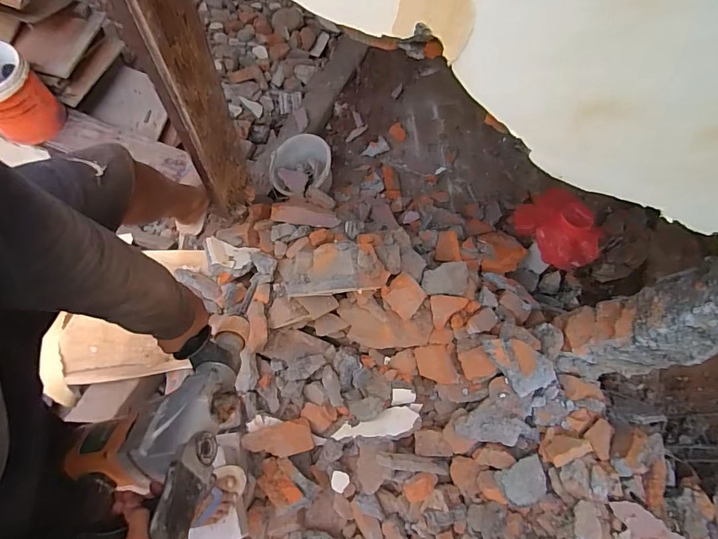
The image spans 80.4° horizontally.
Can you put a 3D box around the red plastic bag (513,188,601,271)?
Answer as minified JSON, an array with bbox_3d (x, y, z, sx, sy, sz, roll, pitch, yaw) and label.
[{"bbox_3d":[0.614,-0.133,1.314,0.176,0.150,0.253,-8,68,-6],"label":"red plastic bag"}]

